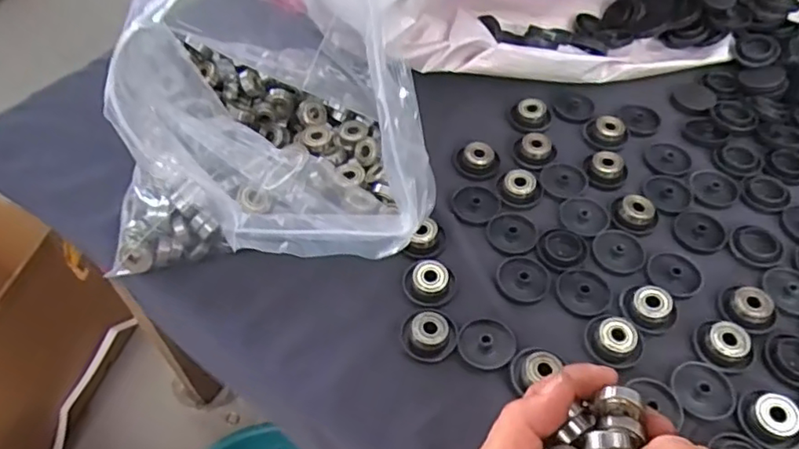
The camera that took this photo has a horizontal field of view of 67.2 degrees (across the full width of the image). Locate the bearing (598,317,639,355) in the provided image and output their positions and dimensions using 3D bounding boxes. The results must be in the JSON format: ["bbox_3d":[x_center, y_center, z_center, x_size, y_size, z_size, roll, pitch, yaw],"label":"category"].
[{"bbox_3d":[0.128,0.067,0.354,0.020,0.013,0.021,0,52,0],"label":"bearing"}]

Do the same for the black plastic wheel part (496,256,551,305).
[{"bbox_3d":[0.079,0.035,0.384,0.032,0.006,0.032,0,52,0],"label":"black plastic wheel part"}]

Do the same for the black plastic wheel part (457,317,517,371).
[{"bbox_3d":[0.052,0.070,0.356,0.032,0.004,0.032,0,52,0],"label":"black plastic wheel part"}]

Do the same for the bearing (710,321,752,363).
[{"bbox_3d":[0.191,0.066,0.347,0.020,0.007,0.019,-7,52,-5],"label":"bearing"}]

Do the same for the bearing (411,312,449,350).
[{"bbox_3d":[0.018,0.063,0.357,0.021,0.011,0.021,0,52,0],"label":"bearing"}]

